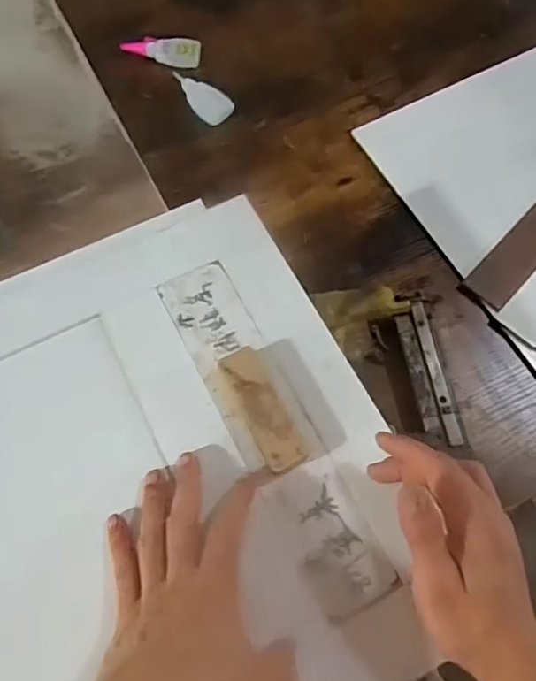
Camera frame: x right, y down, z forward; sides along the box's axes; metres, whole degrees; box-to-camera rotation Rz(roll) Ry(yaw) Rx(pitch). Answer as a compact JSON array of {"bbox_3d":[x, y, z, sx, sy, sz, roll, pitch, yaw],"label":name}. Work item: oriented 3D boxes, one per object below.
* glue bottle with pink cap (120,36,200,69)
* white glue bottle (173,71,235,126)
[{"bbox_3d":[-0.138,-0.378,0.739,0.097,0.022,0.040,3,68,1],"label":"glue bottle with pink cap"},{"bbox_3d":[-0.086,-0.308,0.715,0.090,0.013,0.042,42,74,15],"label":"white glue bottle"}]

